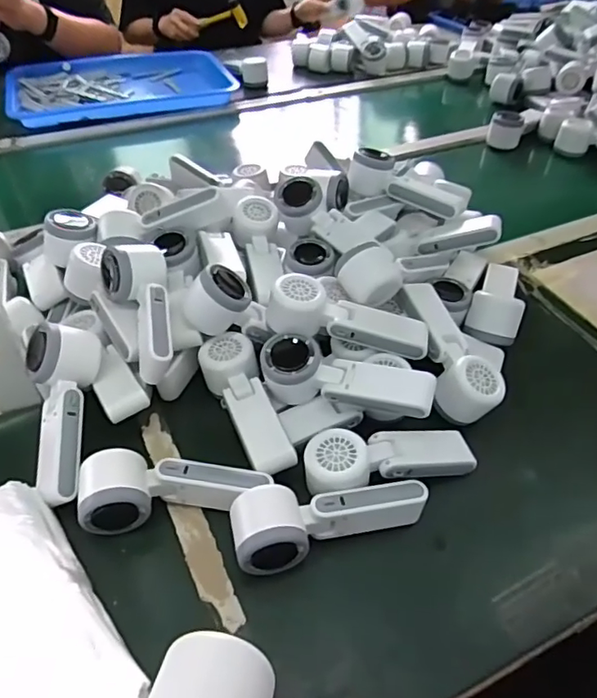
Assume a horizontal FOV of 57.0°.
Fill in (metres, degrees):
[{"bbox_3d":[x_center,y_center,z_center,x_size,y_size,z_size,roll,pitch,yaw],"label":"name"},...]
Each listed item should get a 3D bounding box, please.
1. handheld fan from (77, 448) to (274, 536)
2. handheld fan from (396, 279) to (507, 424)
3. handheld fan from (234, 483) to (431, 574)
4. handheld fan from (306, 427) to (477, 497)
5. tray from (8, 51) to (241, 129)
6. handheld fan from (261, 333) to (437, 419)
[{"bbox_3d":[-0.107,0.123,0.489,0.155,0.047,0.062,-5,45,-6],"label":"handheld fan"},{"bbox_3d":[0.159,-0.004,0.582,0.062,0.046,0.167,-11,62,-12],"label":"handheld fan"},{"bbox_3d":[0.028,0.143,0.471,0.164,0.044,0.061,-11,46,-12],"label":"handheld fan"},{"bbox_3d":[0.087,0.100,0.513,0.165,0.039,0.052,-1,45,-21],"label":"handheld fan"},{"bbox_3d":[-0.393,-0.592,1.236,0.477,0.039,0.331,-12,46,-12],"label":"tray"},{"bbox_3d":[0.045,0.032,0.535,0.166,0.053,0.053,13,46,12],"label":"handheld fan"}]

